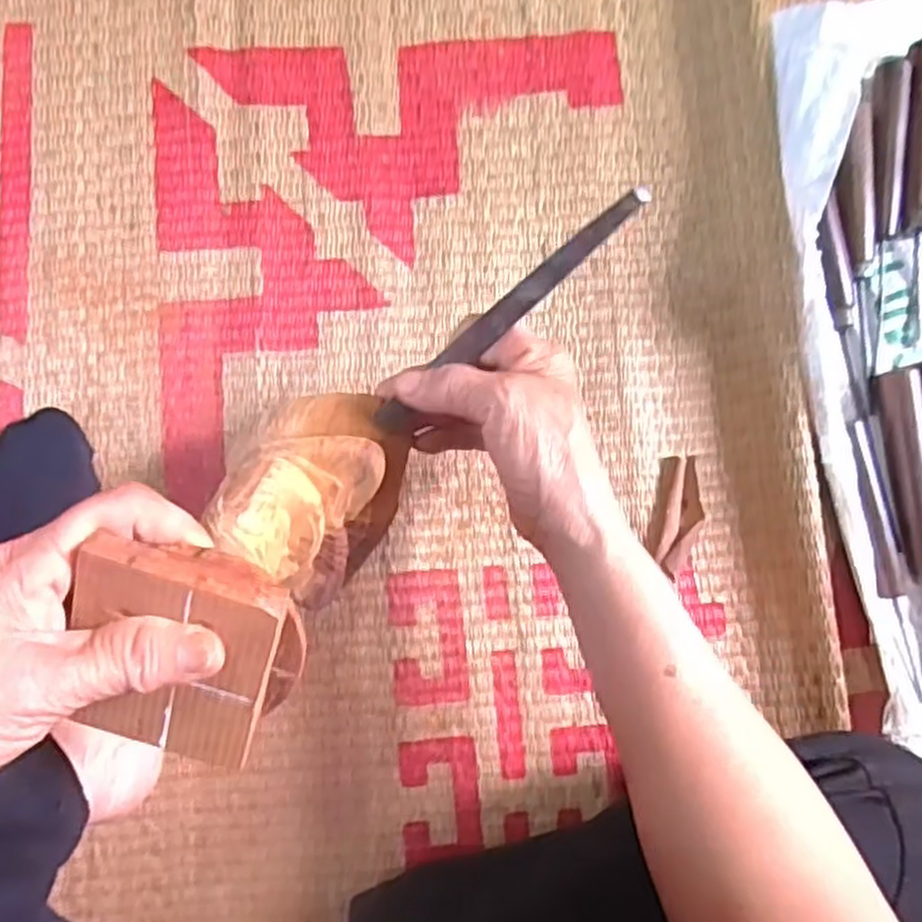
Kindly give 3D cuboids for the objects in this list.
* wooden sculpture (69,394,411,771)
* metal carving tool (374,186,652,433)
[{"bbox_3d":[-0.084,0.041,0.343,0.072,0.168,0.087,28,118,1],"label":"wooden sculpture"},{"bbox_3d":[0.021,-0.069,0.369,0.163,0.008,0.013,-40,88,16],"label":"metal carving tool"}]

